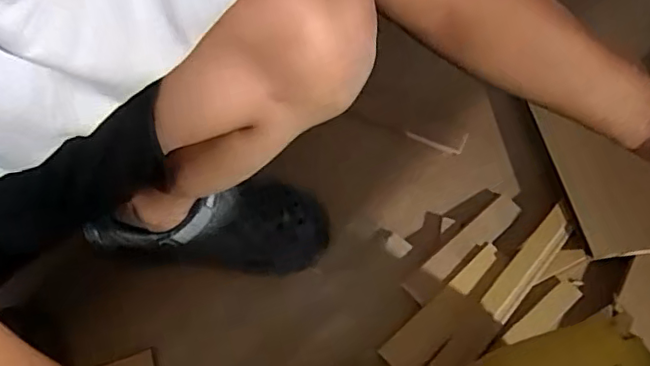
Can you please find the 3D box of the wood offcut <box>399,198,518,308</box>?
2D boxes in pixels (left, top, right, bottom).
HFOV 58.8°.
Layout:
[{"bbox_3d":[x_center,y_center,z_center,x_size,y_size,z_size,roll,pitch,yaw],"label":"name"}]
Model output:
[{"bbox_3d":[0.183,0.083,0.762,0.206,0.015,0.039,-38,65,-21],"label":"wood offcut"}]

